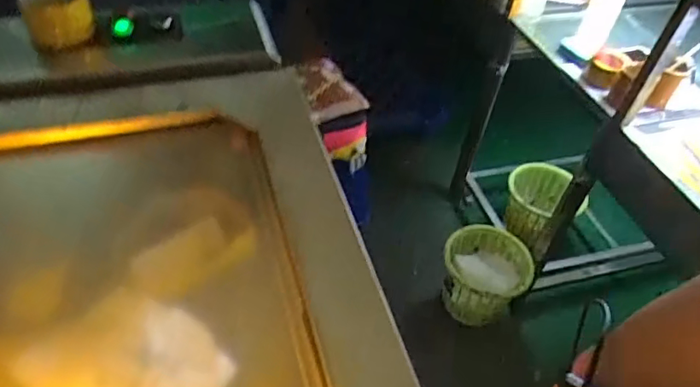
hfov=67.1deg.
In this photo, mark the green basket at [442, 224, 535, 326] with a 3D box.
[{"bbox_3d":[0.401,0.279,1.660,0.259,0.335,0.230,14,47,7],"label":"green basket"}]

